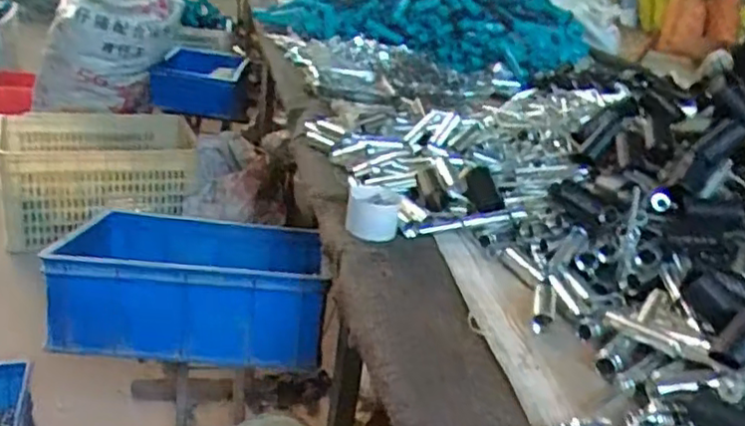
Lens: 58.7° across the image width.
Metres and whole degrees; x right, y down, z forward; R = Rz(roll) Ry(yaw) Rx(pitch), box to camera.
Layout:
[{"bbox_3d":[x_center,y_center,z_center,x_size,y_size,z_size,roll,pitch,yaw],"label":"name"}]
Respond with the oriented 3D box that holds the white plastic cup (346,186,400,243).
[{"bbox_3d":[0.000,-0.001,0.824,0.064,0.051,0.062,7,24,-3],"label":"white plastic cup"}]

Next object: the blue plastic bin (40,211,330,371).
[{"bbox_3d":[-0.271,0.103,1.045,0.395,0.153,0.275,7,24,-2],"label":"blue plastic bin"}]

